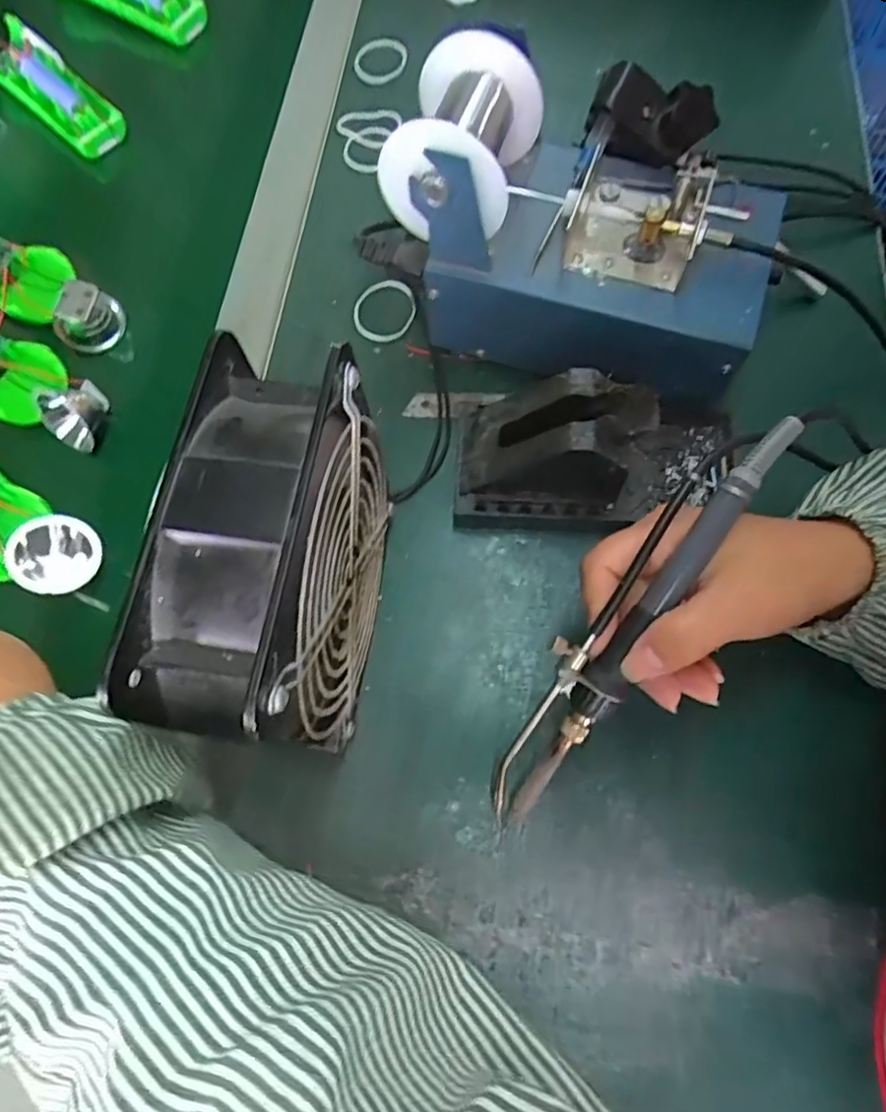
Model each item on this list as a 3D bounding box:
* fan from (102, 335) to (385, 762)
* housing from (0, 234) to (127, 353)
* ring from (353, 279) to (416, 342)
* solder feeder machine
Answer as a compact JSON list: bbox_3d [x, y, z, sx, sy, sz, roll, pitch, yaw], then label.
[{"bbox_3d":[-0.065,0.008,0.282,0.064,0.152,0.147,6,69,5],"label":"fan"},{"bbox_3d":[-0.314,-0.203,0.440,0.198,0.038,0.052,30,73,11],"label":"housing"},{"bbox_3d":[-0.040,-0.164,0.416,0.039,0.009,0.045,16,71,7],"label":"ring"},{"bbox_3d":[0.082,-0.186,0.352,0.201,0.132,0.129,20,71,8],"label":"solder feeder machine"}]

